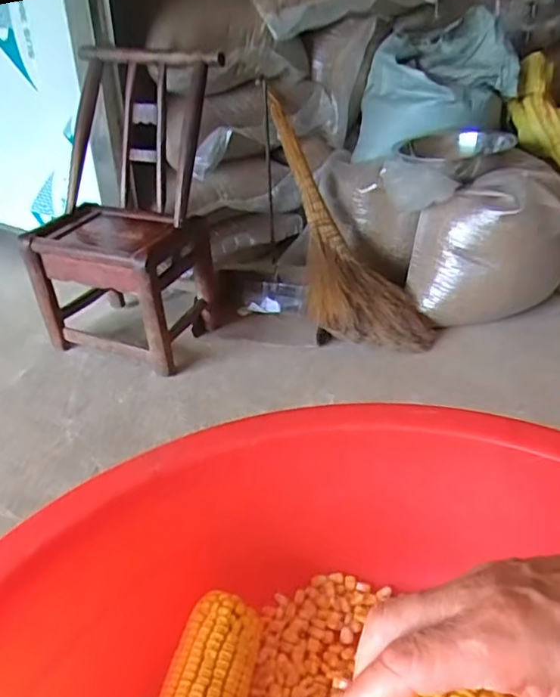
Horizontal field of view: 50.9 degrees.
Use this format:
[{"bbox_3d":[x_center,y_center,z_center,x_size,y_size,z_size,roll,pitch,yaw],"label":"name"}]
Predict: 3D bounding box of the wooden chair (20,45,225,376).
[{"bbox_3d":[-0.350,-0.299,1.317,0.353,0.621,0.306,12,35,22],"label":"wooden chair"}]

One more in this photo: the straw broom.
[{"bbox_3d":[0.114,-0.295,1.495,0.265,0.146,0.733,-19,75,-23],"label":"straw broom"}]

